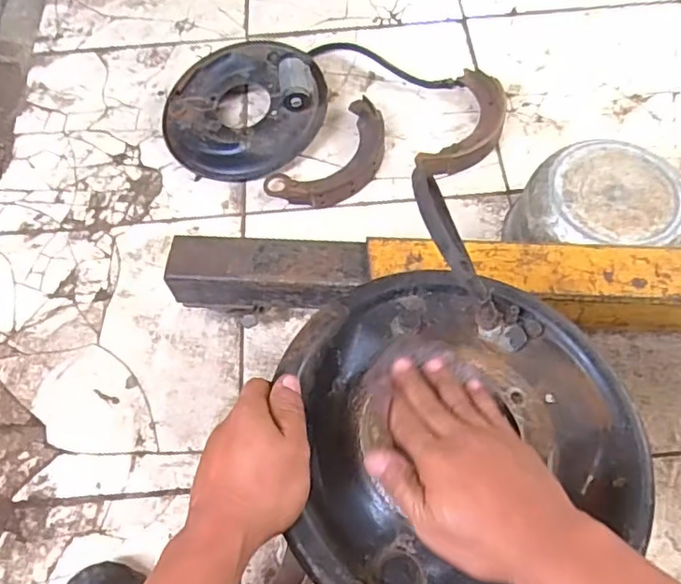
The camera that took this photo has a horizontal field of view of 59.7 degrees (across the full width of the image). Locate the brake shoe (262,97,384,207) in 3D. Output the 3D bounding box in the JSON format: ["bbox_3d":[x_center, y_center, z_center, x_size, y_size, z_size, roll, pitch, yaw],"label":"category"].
[{"bbox_3d":[-0.004,-0.205,0.930,0.223,0.032,0.122,-43,69,-16],"label":"brake shoe"}]

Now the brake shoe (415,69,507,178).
[{"bbox_3d":[0.206,-0.265,0.947,0.098,0.032,0.221,21,67,13],"label":"brake shoe"}]

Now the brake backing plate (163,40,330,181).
[{"bbox_3d":[-0.158,-0.308,0.970,0.263,0.086,0.249,-1,64,3],"label":"brake backing plate"}]

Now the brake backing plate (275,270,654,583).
[{"bbox_3d":[0.093,0.101,0.418,0.245,0.051,0.260,-1,64,3],"label":"brake backing plate"}]

